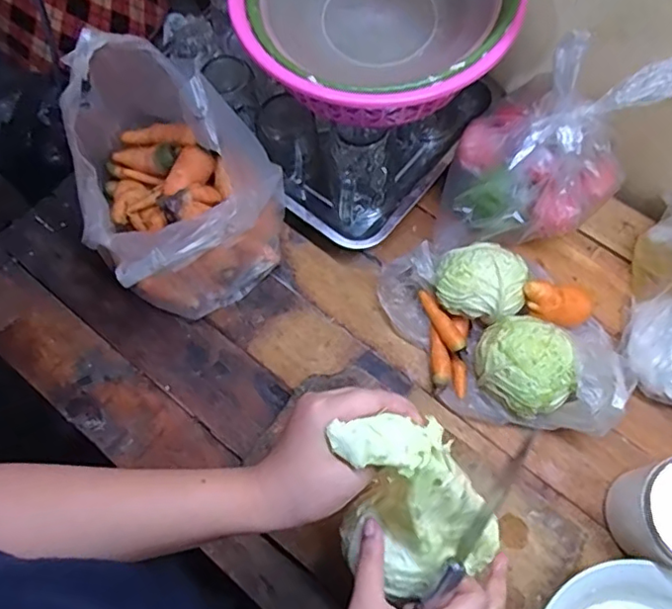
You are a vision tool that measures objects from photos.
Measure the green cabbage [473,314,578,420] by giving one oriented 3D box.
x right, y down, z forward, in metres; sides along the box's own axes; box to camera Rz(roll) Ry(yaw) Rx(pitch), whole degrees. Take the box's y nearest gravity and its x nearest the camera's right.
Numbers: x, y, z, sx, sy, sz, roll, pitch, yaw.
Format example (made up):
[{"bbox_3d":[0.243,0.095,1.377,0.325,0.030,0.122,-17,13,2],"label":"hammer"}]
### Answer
[{"bbox_3d":[0.183,0.060,0.573,0.080,0.074,0.093,-40,73,-12],"label":"green cabbage"}]

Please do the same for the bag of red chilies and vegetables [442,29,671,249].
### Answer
[{"bbox_3d":[0.212,-0.158,0.576,0.139,0.151,0.183,42,76,16],"label":"bag of red chilies and vegetables"}]

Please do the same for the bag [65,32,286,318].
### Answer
[{"bbox_3d":[-0.176,-0.133,0.562,0.176,0.246,0.218,-43,74,-13],"label":"bag"}]

